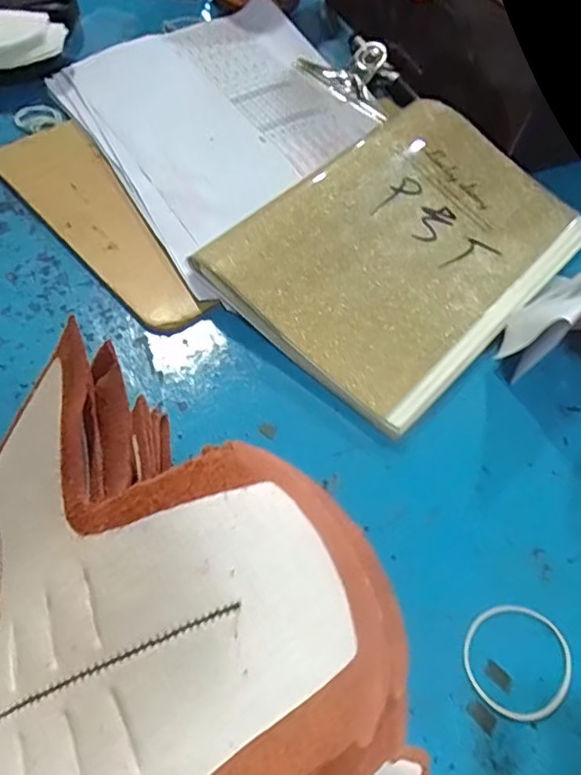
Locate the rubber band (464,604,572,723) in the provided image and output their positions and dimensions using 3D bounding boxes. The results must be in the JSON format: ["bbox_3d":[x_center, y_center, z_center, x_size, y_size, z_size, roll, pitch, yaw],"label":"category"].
[{"bbox_3d":[0.113,0.134,0.285,0.053,0.004,0.051,2,59,-3],"label":"rubber band"}]

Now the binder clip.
[{"bbox_3d":[0.061,-0.295,0.531,0.100,0.025,0.063,40,64,18],"label":"binder clip"}]

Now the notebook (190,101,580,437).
[{"bbox_3d":[0.086,-0.104,0.414,0.178,0.028,0.259,41,64,19],"label":"notebook"}]

